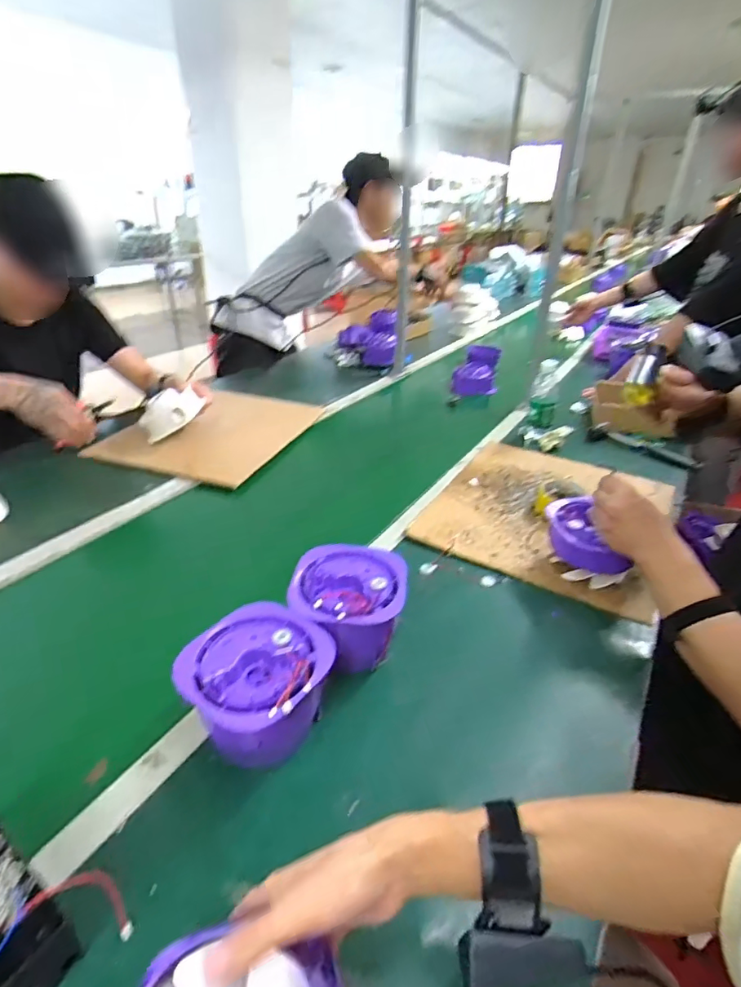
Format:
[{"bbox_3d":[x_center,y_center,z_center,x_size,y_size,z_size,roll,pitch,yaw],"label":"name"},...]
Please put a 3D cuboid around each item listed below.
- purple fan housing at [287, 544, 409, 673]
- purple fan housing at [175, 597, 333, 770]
[{"bbox_3d":[-0.028,0.150,0.635,0.138,0.103,0.140,8,32,10],"label":"purple fan housing"},{"bbox_3d":[-0.119,0.208,0.534,0.141,0.100,0.136,21,36,29],"label":"purple fan housing"}]

